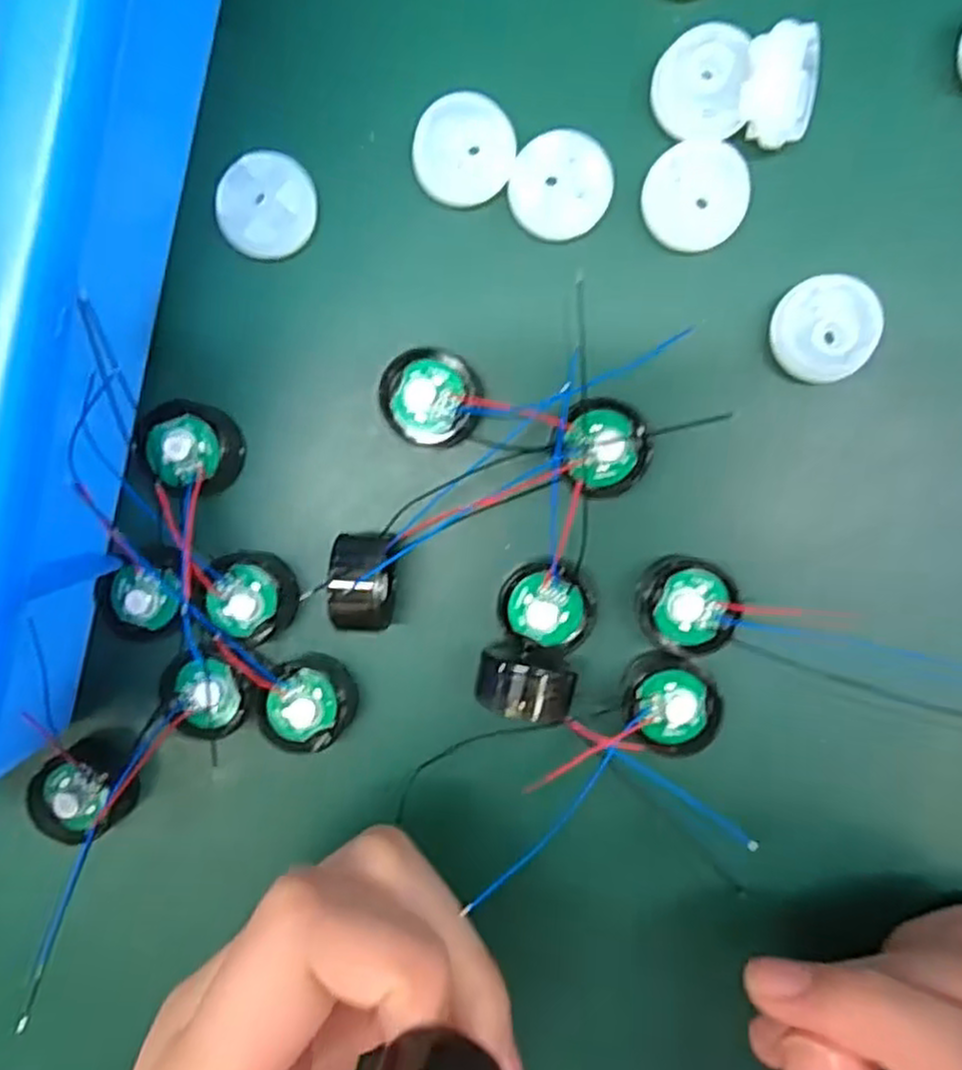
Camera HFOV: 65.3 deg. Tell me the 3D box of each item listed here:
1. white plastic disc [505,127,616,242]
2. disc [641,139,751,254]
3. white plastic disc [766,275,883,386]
[{"bbox_3d":[0.017,-0.073,0.157,0.021,0.004,0.020,0,95,2],"label":"white plastic disc"},{"bbox_3d":[0.045,-0.070,0.155,0.021,0.004,0.020,0,95,2],"label":"disc"},{"bbox_3d":[0.071,-0.042,0.155,0.020,0.005,0.021,0,95,2],"label":"white plastic disc"}]

